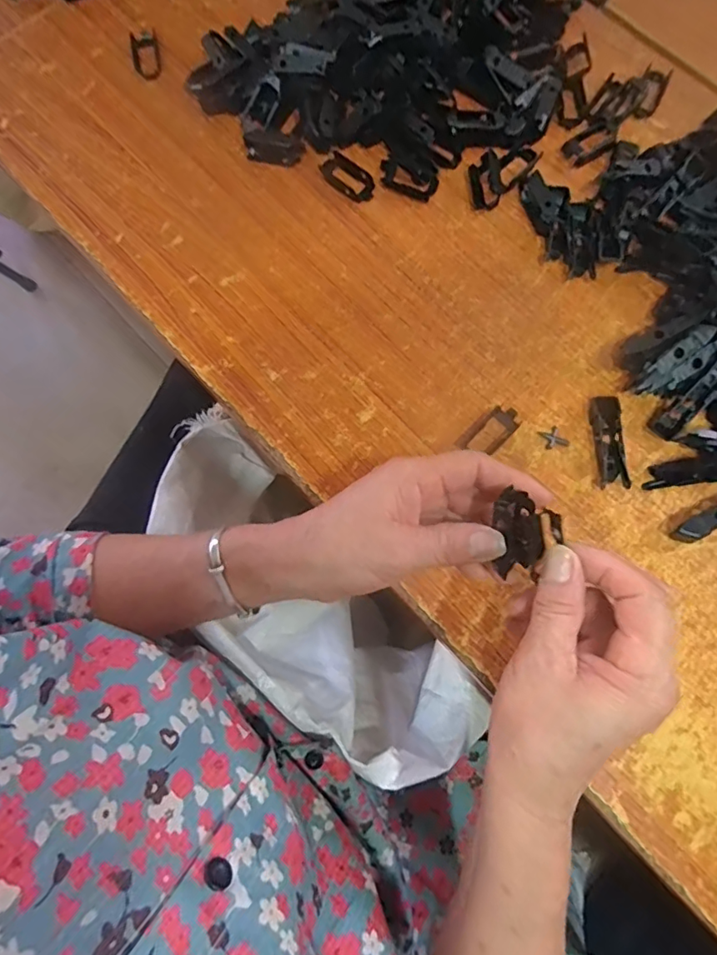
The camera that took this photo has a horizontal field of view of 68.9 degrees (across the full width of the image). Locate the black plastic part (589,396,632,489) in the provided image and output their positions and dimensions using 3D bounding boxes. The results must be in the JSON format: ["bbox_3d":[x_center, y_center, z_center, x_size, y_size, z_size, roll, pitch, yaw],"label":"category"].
[{"bbox_3d":[0.180,-0.025,0.376,0.018,0.013,0.065,-2,76,0],"label":"black plastic part"}]

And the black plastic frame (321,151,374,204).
[{"bbox_3d":[-0.009,-0.250,0.435,0.050,0.007,0.027,43,80,10],"label":"black plastic frame"}]

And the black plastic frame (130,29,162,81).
[{"bbox_3d":[-0.193,-0.385,0.474,0.023,0.011,0.046,-11,76,-2],"label":"black plastic frame"}]

